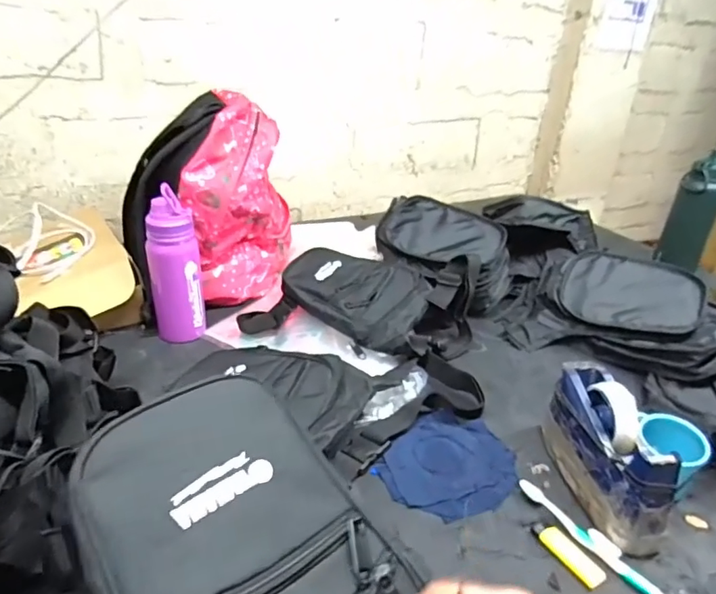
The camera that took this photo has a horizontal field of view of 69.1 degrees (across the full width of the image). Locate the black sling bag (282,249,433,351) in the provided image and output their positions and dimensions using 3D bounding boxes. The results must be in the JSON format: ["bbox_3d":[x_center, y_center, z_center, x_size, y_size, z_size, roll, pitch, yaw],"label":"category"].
[{"bbox_3d":[-0.002,-0.003,0.886,0.263,0.060,0.179,15,30,20],"label":"black sling bag"}]

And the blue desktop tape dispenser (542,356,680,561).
[{"bbox_3d":[0.296,0.180,0.624,0.068,0.110,0.211,2,28,-5],"label":"blue desktop tape dispenser"}]

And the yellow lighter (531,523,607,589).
[{"bbox_3d":[0.226,0.274,0.562,0.027,0.008,0.082,-14,33,-30],"label":"yellow lighter"}]

